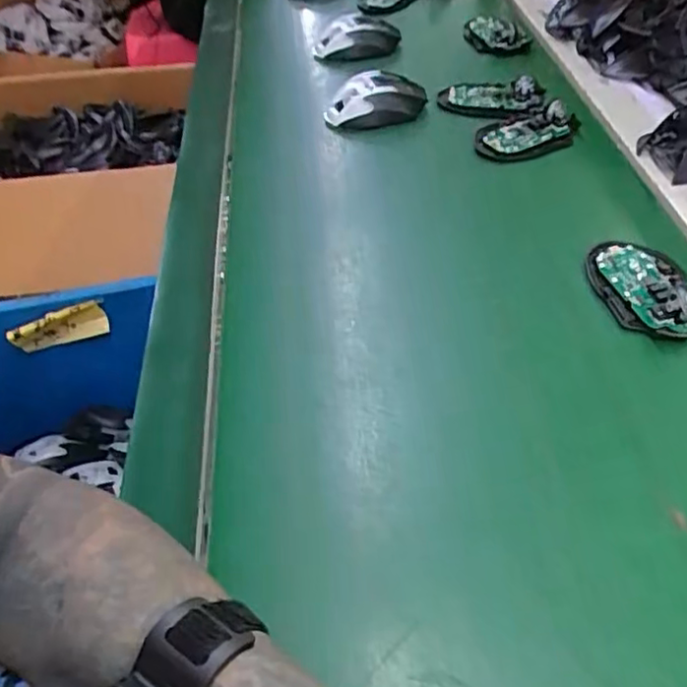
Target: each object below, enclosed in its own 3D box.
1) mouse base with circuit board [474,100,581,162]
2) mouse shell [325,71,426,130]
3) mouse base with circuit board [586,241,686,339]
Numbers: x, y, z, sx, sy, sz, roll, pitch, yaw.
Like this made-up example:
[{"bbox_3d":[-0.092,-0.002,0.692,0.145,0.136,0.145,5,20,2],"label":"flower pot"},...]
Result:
[{"bbox_3d":[0.192,-0.224,0.669,0.112,0.023,0.062,-22,49,-12],"label":"mouse base with circuit board"},{"bbox_3d":[0.036,-0.273,0.717,0.108,0.040,0.066,-25,49,-15],"label":"mouse shell"},{"bbox_3d":[0.236,-0.047,0.502,0.066,0.024,0.102,-7,47,1],"label":"mouse base with circuit board"}]

